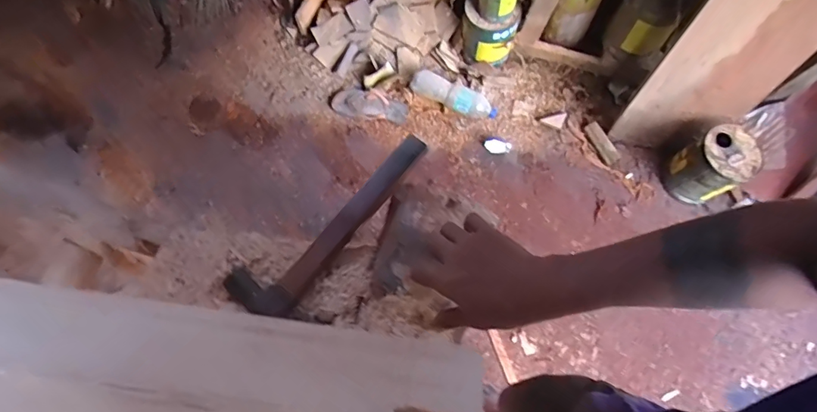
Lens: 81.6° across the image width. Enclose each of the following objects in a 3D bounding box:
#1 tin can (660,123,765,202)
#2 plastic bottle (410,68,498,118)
[{"bbox_3d":[0.875,-0.122,1.369,0.189,0.205,0.177,-25,74,-10],"label":"tin can"},{"bbox_3d":[0.137,-0.337,1.454,0.278,0.072,0.079,32,73,8],"label":"plastic bottle"}]

